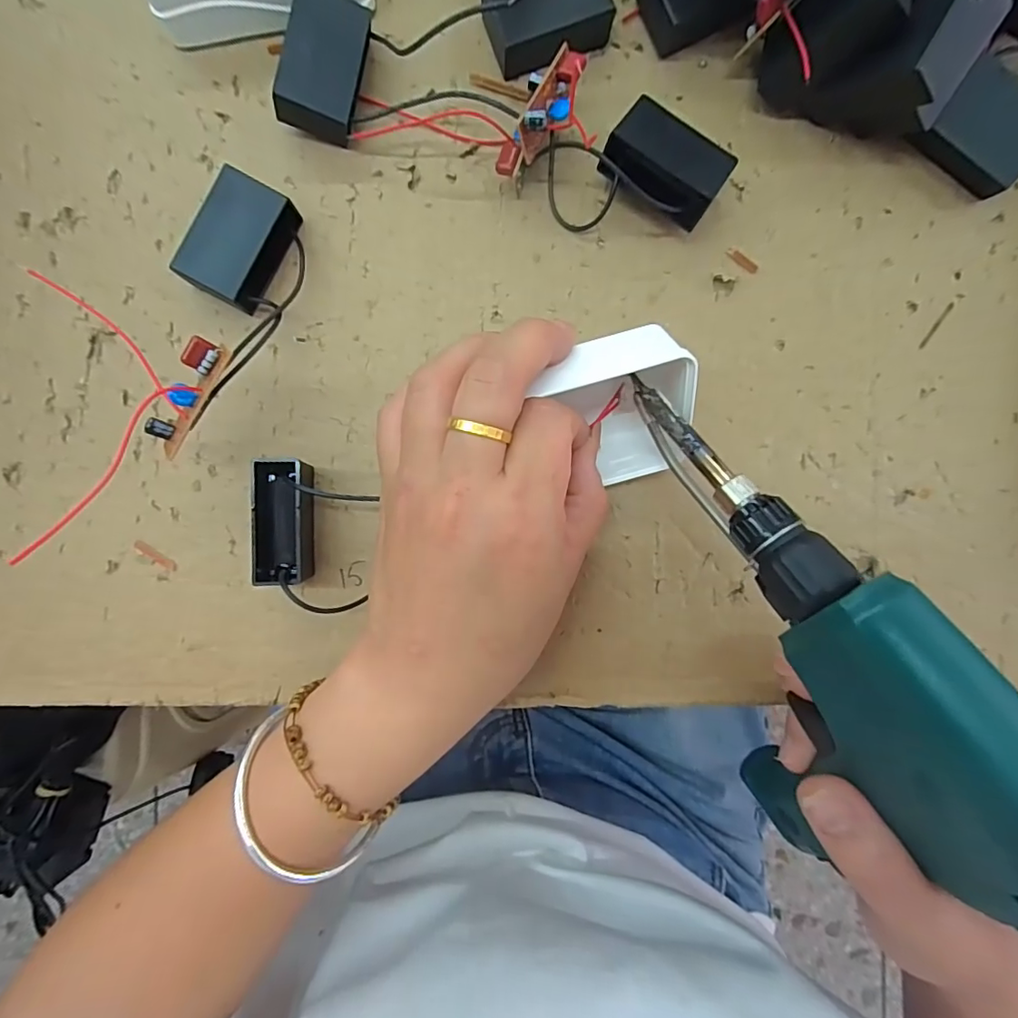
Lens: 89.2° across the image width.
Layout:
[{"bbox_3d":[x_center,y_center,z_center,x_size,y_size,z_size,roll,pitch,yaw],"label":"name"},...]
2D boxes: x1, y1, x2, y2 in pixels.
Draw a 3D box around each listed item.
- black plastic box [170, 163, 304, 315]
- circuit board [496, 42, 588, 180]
[{"bbox_3d":[-0.110,-0.108,0.212,0.030,0.019,0.048,28,89,0],"label":"black plastic box"},{"bbox_3d":[0.014,-0.158,0.211,0.019,0.024,0.051,28,89,0],"label":"circuit board"}]

